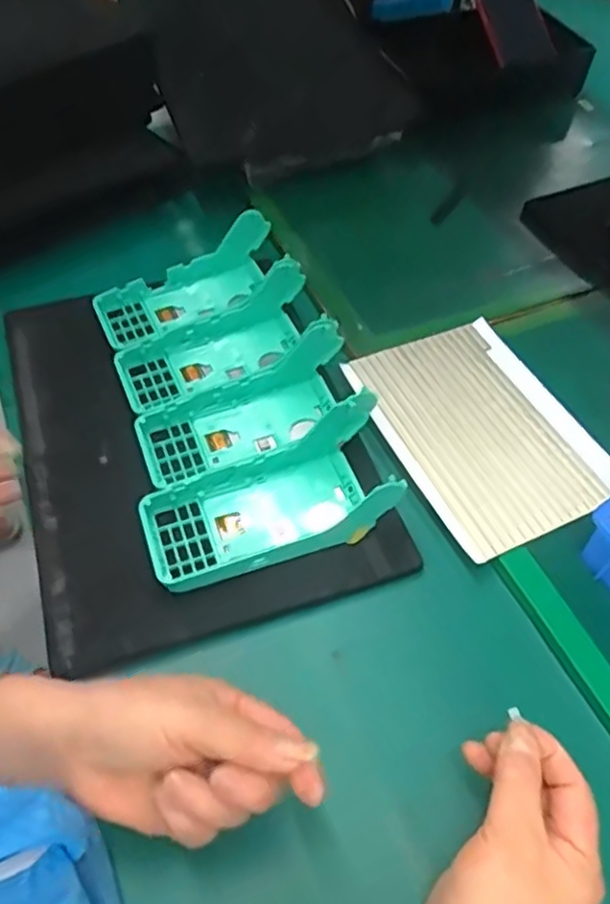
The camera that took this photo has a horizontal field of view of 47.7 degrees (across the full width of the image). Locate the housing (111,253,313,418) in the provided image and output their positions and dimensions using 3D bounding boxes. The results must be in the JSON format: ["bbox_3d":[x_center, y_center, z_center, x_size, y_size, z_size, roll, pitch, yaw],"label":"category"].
[{"bbox_3d":[-0.072,-0.098,0.570,0.170,0.050,0.074,-26,59,-19],"label":"housing"}]

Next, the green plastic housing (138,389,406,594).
[{"bbox_3d":[-0.023,0.031,0.475,0.177,0.048,0.084,-17,56,-13],"label":"green plastic housing"}]

